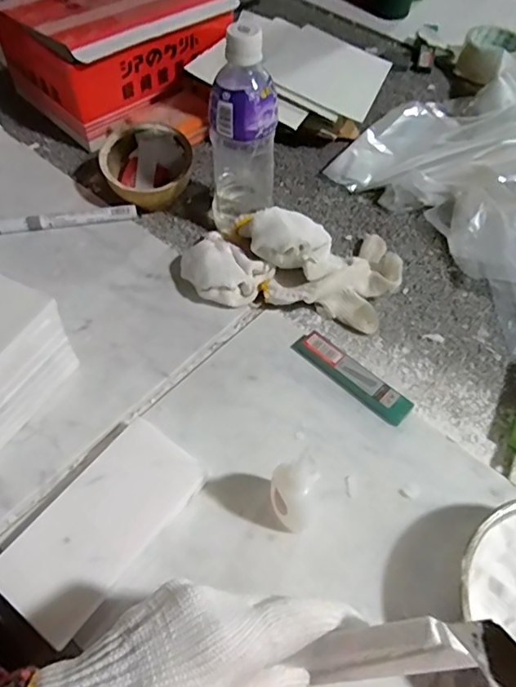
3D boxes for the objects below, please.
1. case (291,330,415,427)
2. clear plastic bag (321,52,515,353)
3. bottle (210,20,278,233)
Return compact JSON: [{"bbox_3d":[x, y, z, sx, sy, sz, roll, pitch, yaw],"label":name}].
[{"bbox_3d":[0.083,0.029,0.475,0.028,0.015,0.117,-38,66,-25],"label":"case"},{"bbox_3d":[0.302,-0.184,0.599,0.299,0.091,0.407,-28,62,-20],"label":"clear plastic bag"},{"bbox_3d":[-0.015,-0.193,0.514,0.064,0.200,0.063,2,56,-2],"label":"bottle"}]

